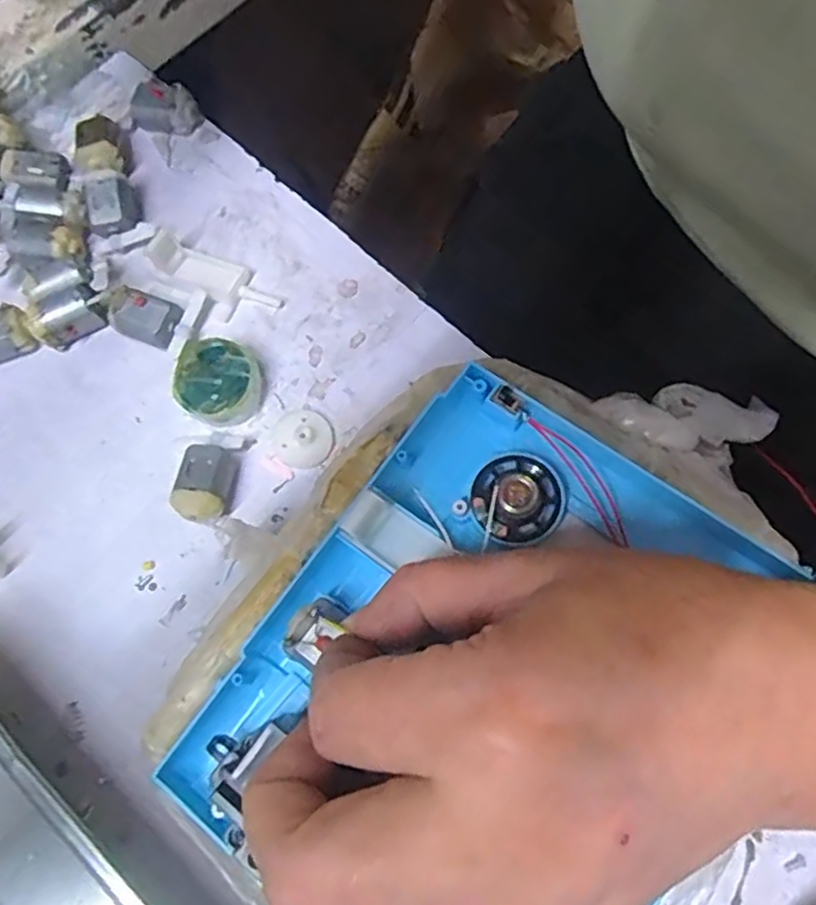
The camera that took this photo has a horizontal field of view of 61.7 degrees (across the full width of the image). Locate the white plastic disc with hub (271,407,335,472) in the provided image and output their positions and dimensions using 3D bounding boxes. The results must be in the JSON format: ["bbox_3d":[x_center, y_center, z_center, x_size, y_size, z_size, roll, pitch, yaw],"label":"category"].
[{"bbox_3d":[-0.042,-0.006,0.270,0.023,0.008,0.024,-1,72,3],"label":"white plastic disc with hub"}]

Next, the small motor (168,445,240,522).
[{"bbox_3d":[-0.077,0.012,0.261,0.021,0.017,0.029,2,72,4],"label":"small motor"}]

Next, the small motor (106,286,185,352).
[{"bbox_3d":[-0.110,-0.055,0.284,0.029,0.014,0.018,18,74,9],"label":"small motor"}]

